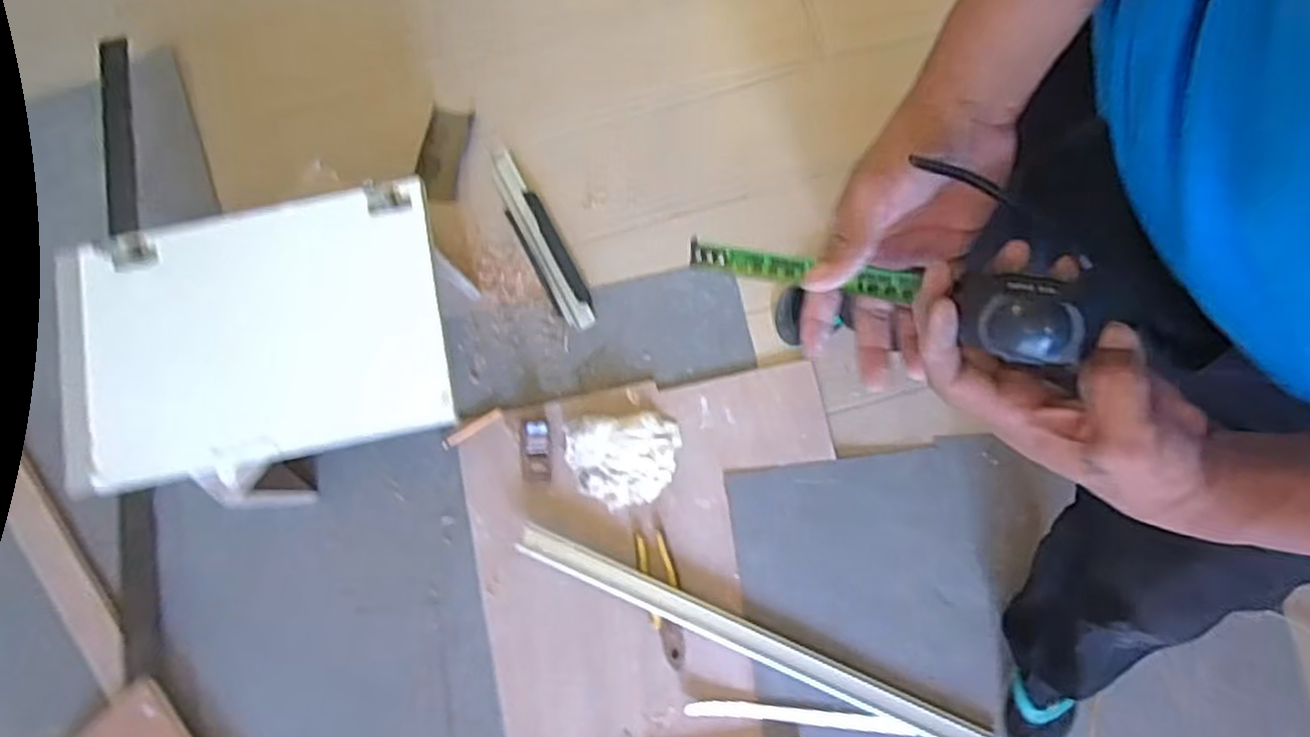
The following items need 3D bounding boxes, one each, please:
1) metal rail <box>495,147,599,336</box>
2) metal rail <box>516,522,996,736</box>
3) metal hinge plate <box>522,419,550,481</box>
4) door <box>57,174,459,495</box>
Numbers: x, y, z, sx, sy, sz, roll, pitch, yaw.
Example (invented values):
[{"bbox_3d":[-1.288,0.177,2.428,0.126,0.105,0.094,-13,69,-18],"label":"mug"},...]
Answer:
[{"bbox_3d":[-0.201,-0.223,1.308,0.066,0.011,0.351,-28,80,-4],"label":"metal rail"},{"bbox_3d":[0.147,0.418,1.168,0.770,0.015,0.047,23,82,7],"label":"metal rail"},{"bbox_3d":[-0.188,0.129,1.207,0.041,0.031,0.096,-4,79,0],"label":"metal hinge plate"},{"bbox_3d":[-0.551,-0.049,1.041,0.510,0.027,0.344,-11,84,-3],"label":"door"}]

